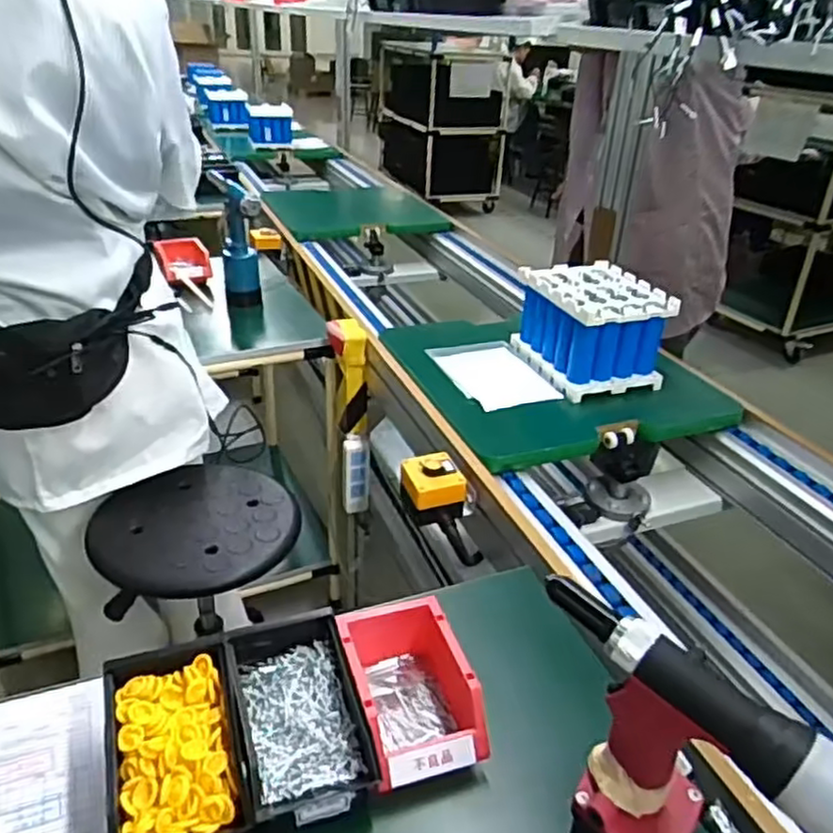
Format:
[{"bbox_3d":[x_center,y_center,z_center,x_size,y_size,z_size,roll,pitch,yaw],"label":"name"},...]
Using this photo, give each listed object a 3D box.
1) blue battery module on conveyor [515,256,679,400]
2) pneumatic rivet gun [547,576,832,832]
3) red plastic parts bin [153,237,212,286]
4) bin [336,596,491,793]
[{"bbox_3d":[0.307,-0.159,1.256,0.180,0.152,0.235,-9,33,-20],"label":"blue battery module on conveyor"},{"bbox_3d":[0.193,0.280,0.488,0.281,0.249,0.076,25,37,33],"label":"pneumatic rivet gun"},{"bbox_3d":[-0.549,-0.370,1.674,0.119,0.068,0.106,-10,33,-20],"label":"red plastic parts bin"},{"bbox_3d":[-0.009,0.257,0.676,0.105,0.073,0.170,-8,32,-18],"label":"bin"}]

